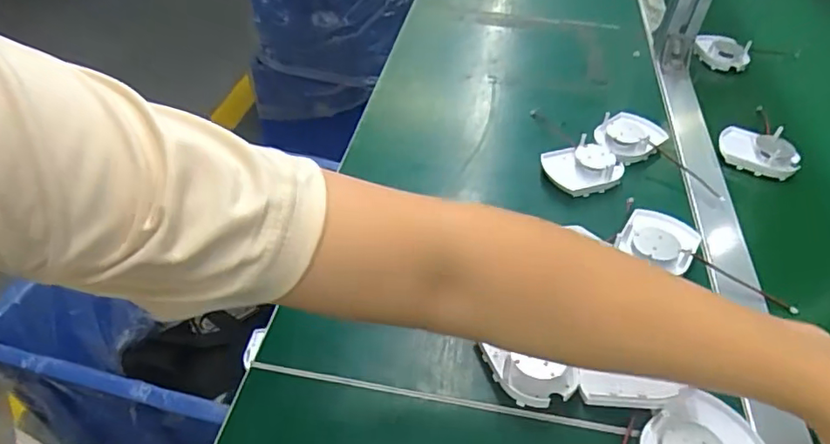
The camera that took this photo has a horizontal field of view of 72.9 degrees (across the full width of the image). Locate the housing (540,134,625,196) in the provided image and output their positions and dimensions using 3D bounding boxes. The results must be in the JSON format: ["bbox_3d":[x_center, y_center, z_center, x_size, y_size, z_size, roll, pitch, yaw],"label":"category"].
[{"bbox_3d":[0.169,-0.058,0.558,0.069,0.024,0.058,-11,46,-15],"label":"housing"}]

